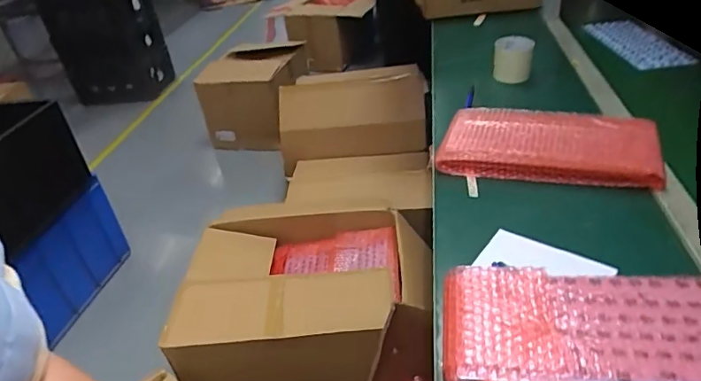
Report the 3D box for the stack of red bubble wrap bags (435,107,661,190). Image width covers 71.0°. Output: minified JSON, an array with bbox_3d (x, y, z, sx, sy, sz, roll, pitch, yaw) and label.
[{"bbox_3d":[0.311,-0.073,0.788,0.314,0.036,0.169,7,37,21],"label":"stack of red bubble wrap bags"}]

